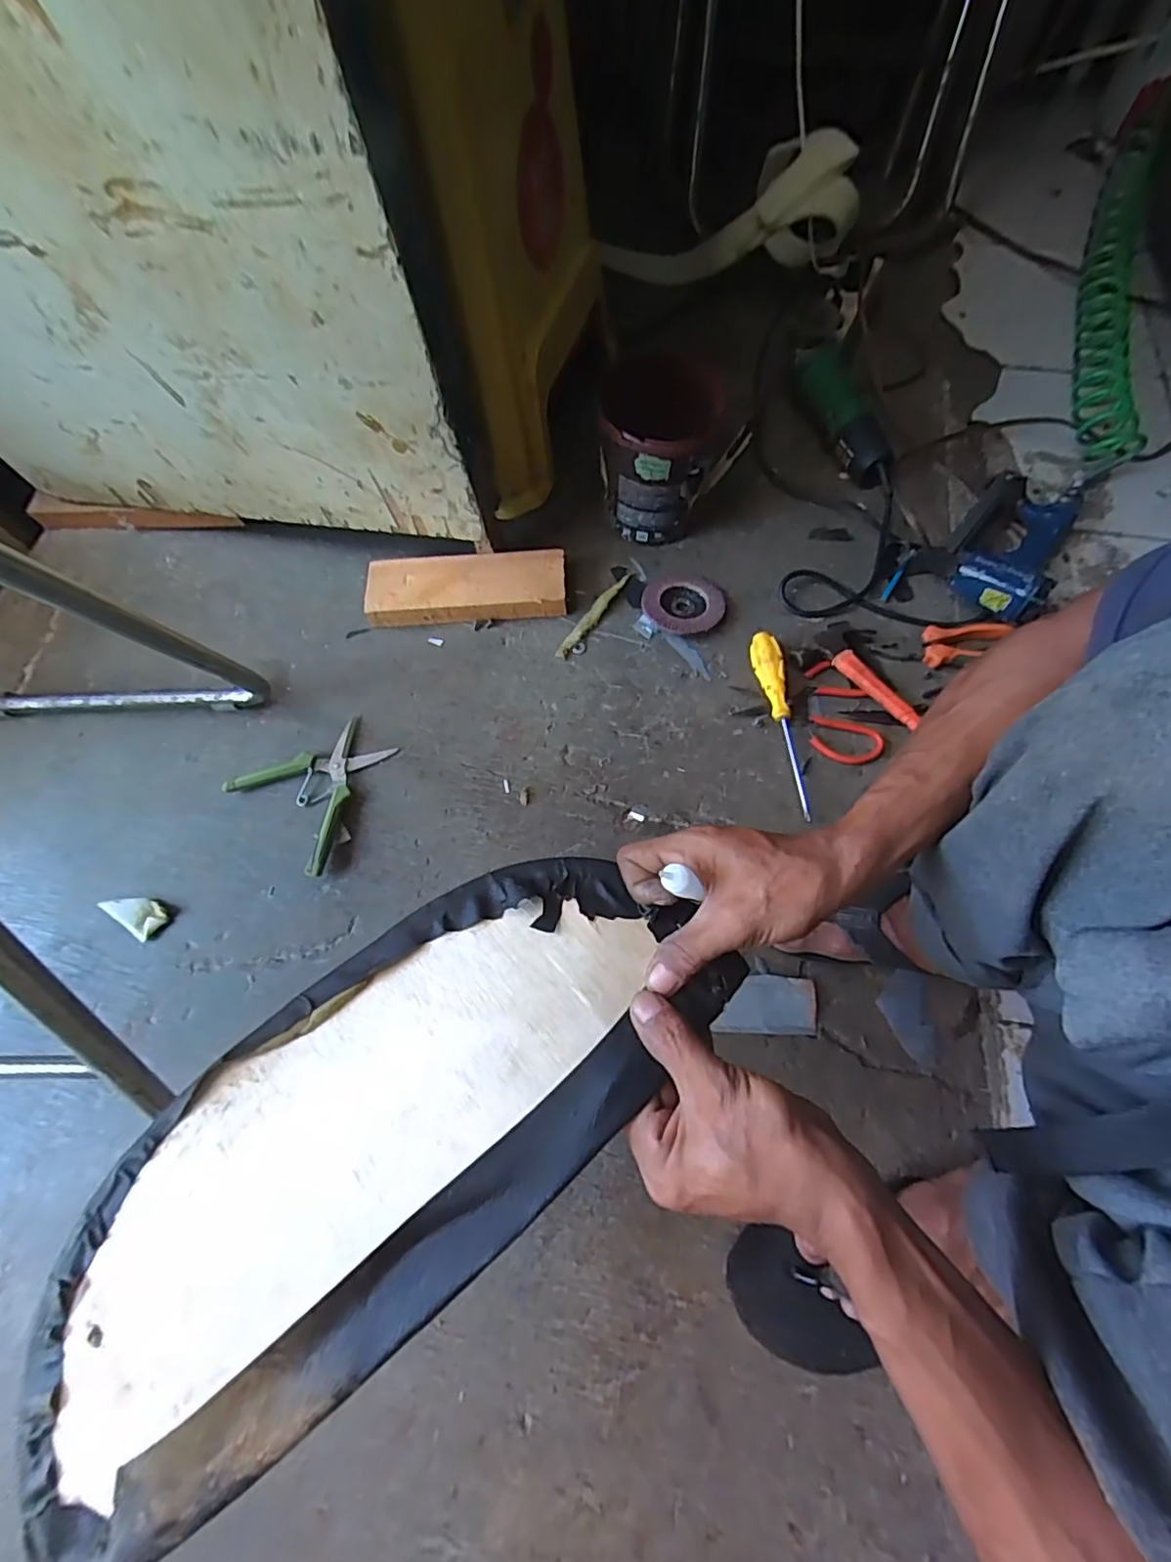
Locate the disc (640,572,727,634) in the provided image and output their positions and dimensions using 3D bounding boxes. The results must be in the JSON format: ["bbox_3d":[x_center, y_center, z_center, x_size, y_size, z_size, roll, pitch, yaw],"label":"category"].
[{"bbox_3d":[0.119,-0.215,0.714,0.096,0.020,0.093,-1,68,2],"label":"disc"}]

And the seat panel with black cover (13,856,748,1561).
[{"bbox_3d":[-0.107,0.181,0.311,0.384,0.032,0.159,-38,72,-15],"label":"seat panel with black cover"}]

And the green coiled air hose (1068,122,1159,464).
[{"bbox_3d":[0.755,-0.703,0.852,0.070,0.071,0.656,17,70,9],"label":"green coiled air hose"}]

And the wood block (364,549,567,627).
[{"bbox_3d":[-0.143,-0.235,0.726,0.233,0.038,0.081,-4,68,1],"label":"wood block"}]

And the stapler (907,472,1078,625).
[{"bbox_3d":[0.512,-0.288,0.710,0.190,0.054,0.141,-41,72,-13],"label":"stapler"}]

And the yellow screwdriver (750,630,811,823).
[{"bbox_3d":[0.221,-0.067,0.652,0.028,0.027,0.217,-11,68,-2],"label":"yellow screwdriver"}]

